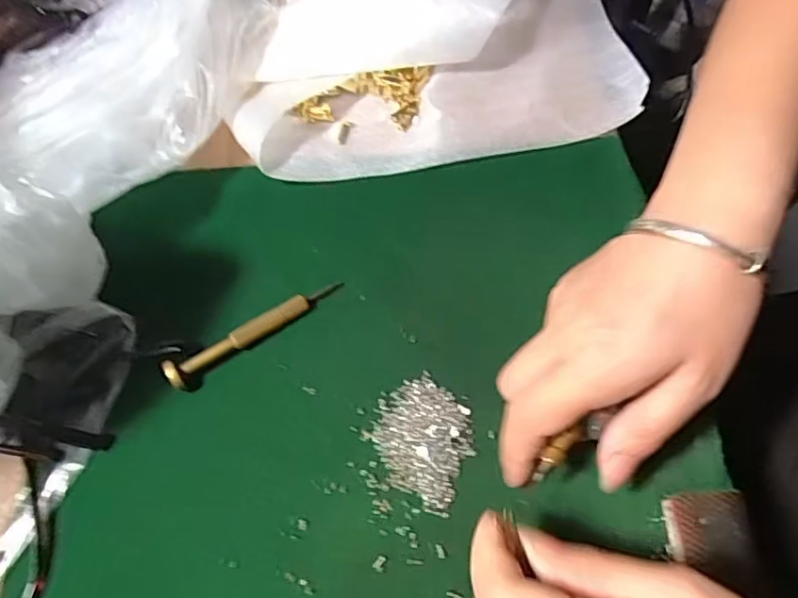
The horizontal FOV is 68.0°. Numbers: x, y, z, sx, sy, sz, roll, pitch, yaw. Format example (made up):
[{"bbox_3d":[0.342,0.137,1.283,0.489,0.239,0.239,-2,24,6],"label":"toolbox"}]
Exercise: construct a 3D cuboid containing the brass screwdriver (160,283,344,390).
[{"bbox_3d":[-0.071,0.015,0.294,0.094,0.013,0.013,-31,65,-11],"label":"brass screwdriver"}]

